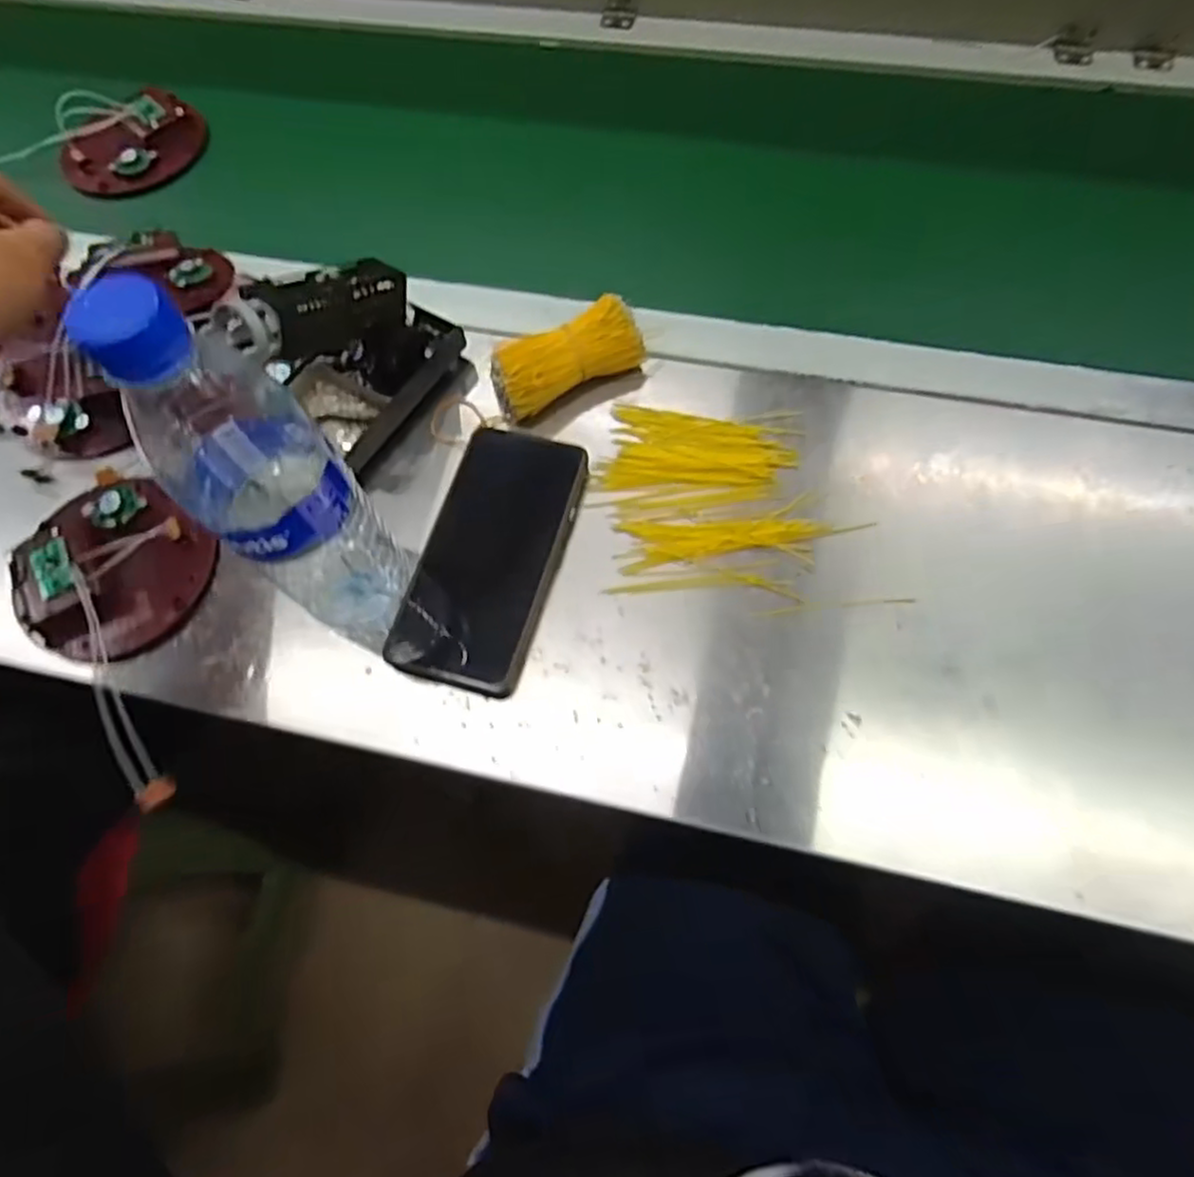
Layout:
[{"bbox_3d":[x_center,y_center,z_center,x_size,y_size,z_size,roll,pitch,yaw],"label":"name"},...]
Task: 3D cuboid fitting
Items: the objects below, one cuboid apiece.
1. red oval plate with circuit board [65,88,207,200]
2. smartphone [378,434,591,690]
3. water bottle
[{"bbox_3d":[-0.388,-0.371,0.590,0.082,0.029,0.107,36,74,17],"label":"red oval plate with circuit board"},{"bbox_3d":[-0.063,-0.022,0.420,0.080,0.014,0.162,14,68,9],"label":"smartphone"},{"bbox_3d":[-0.150,-0.047,0.324,0.072,0.224,0.061,41,74,18],"label":"water bottle"}]

